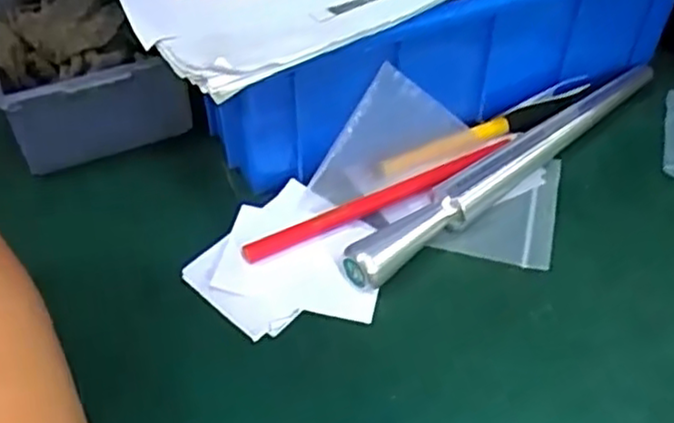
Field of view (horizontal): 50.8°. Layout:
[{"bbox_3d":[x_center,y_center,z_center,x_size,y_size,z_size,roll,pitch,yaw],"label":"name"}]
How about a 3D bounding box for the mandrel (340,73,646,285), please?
[{"bbox_3d":[0.092,-0.026,0.366,0.227,0.023,0.018,-33,53,-28],"label":"mandrel"}]

